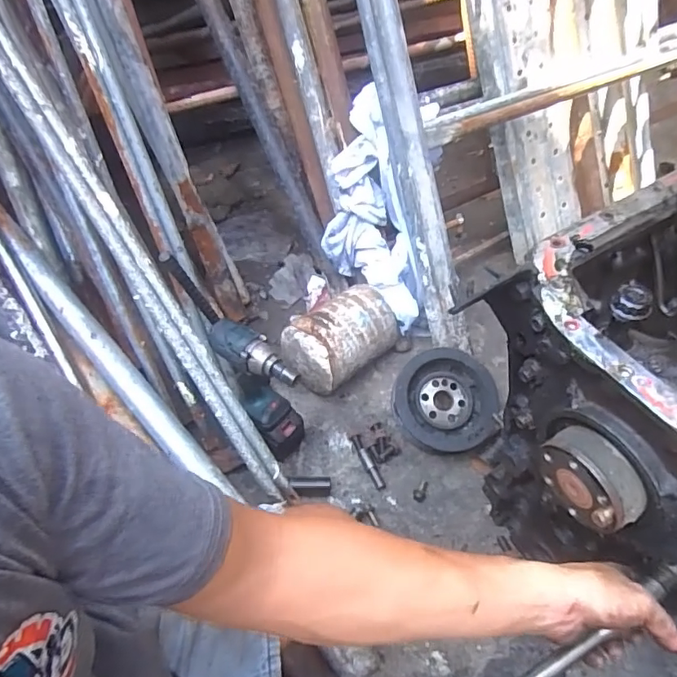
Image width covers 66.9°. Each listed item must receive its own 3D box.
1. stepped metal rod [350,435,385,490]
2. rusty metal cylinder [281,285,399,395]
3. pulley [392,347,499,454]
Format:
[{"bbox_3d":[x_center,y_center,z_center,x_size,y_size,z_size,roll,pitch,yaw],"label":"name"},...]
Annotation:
[{"bbox_3d":[0.053,0.226,0.934,0.021,0.014,0.121,-19,50,-14],"label":"stepped metal rod"},{"bbox_3d":[0.005,0.011,1.047,0.213,0.155,0.140,-35,55,-26],"label":"rusty metal cylinder"},{"bbox_3d":[0.204,0.120,0.975,0.190,0.062,0.188,3,68,-6],"label":"pulley"}]

